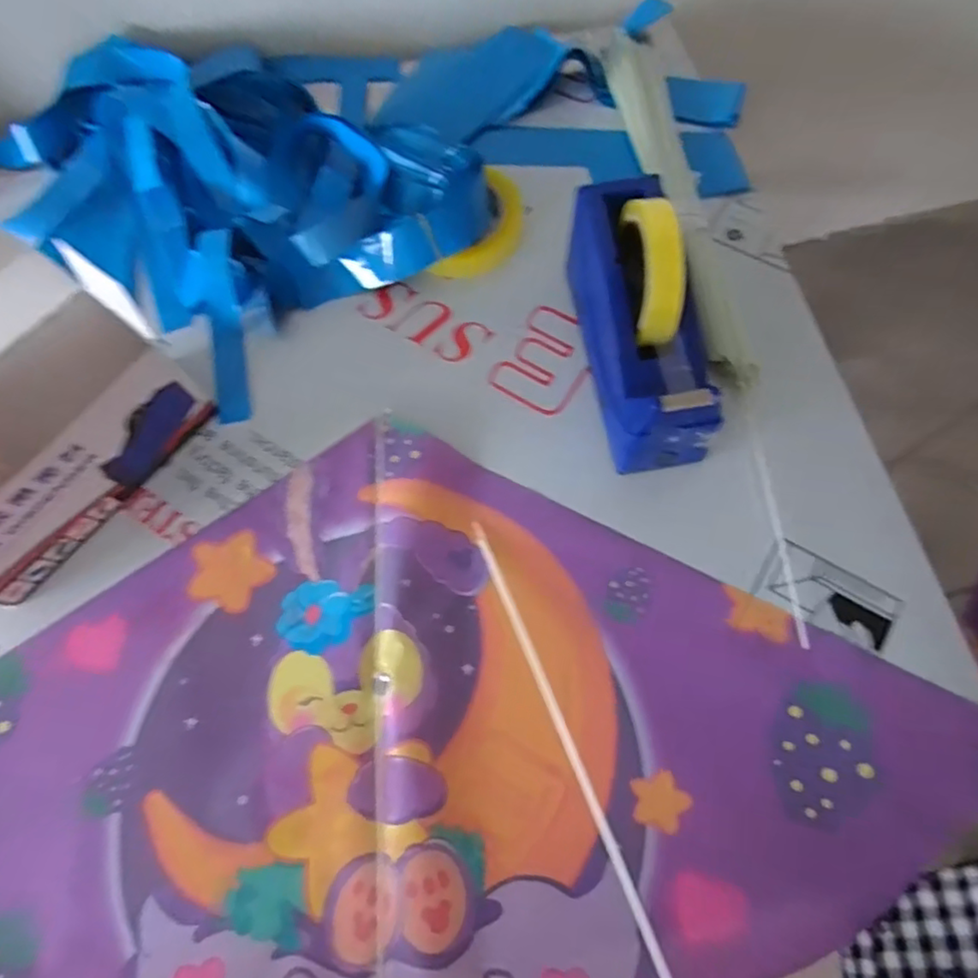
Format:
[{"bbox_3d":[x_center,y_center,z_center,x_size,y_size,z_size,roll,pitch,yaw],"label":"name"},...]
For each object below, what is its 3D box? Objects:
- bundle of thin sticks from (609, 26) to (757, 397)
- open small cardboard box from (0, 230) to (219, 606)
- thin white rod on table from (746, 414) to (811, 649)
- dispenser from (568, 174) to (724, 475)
[{"bbox_3d":[0.171,-0.267,0.571,0.045,0.028,0.387,-10,70,1],"label":"bundle of thin sticks"},{"bbox_3d":[-0.351,-0.047,0.459,0.237,0.122,0.173,-43,74,-13],"label":"open small cardboard box"},{"bbox_3d":[0.213,0.027,0.469,0.009,0.004,0.176,-7,70,3],"label":"thin white rod on table"},{"bbox_3d":[0.112,-0.127,0.466,0.074,0.128,0.201,-8,70,-1],"label":"dispenser"}]

